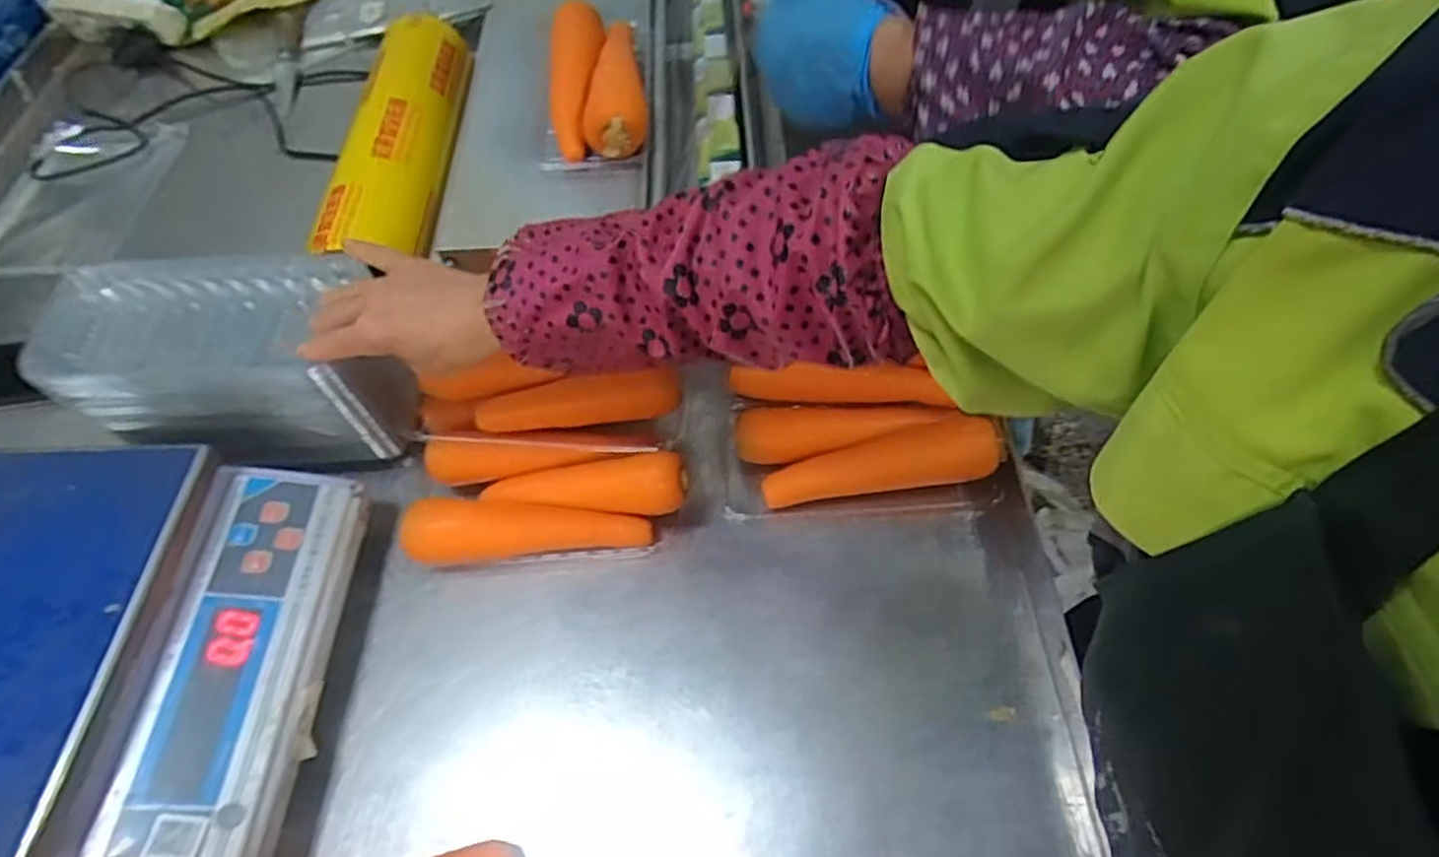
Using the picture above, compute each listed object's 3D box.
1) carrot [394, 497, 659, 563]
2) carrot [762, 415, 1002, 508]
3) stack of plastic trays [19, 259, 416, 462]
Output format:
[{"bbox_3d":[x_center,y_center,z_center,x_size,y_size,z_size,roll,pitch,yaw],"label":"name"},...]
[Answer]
[{"bbox_3d":[-0.147,0.080,0.574,0.186,0.051,0.045,-4,56,1],"label":"carrot"},{"bbox_3d":[0.126,0.027,0.589,0.181,0.047,0.047,-5,56,0],"label":"carrot"},{"bbox_3d":[-0.392,-0.049,0.607,0.217,0.144,0.119,-5,56,0],"label":"stack of plastic trays"}]

